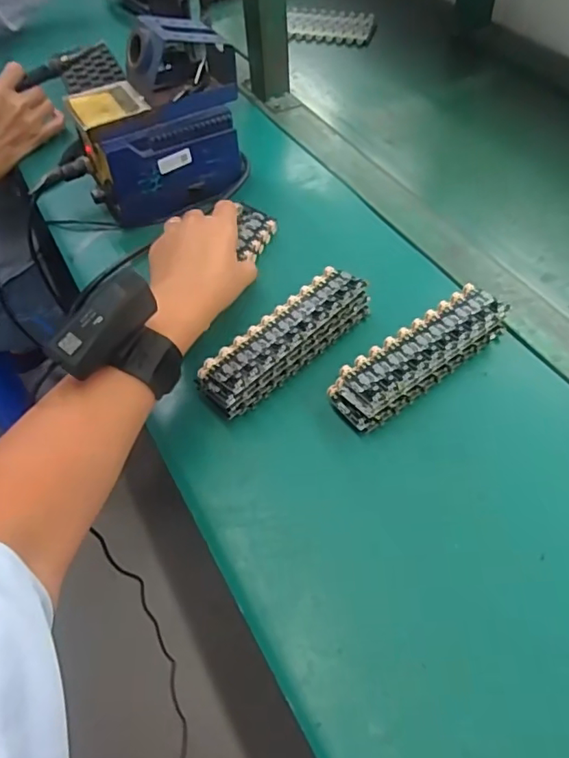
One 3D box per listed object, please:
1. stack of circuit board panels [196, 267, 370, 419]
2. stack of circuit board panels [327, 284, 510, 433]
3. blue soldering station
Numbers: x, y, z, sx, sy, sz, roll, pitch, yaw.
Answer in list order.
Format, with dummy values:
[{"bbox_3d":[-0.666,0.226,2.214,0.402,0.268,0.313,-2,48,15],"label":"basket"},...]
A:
[{"bbox_3d":[0.001,-0.034,0.468,0.166,0.035,0.050,-40,61,-23],"label":"stack of circuit board panels"},{"bbox_3d":[0.113,-0.020,0.453,0.168,0.025,0.050,-32,58,-19],"label":"stack of circuit board panels"},{"bbox_3d":[-0.128,-0.272,0.573,0.174,0.153,0.118,-23,56,-13],"label":"blue soldering station"}]

